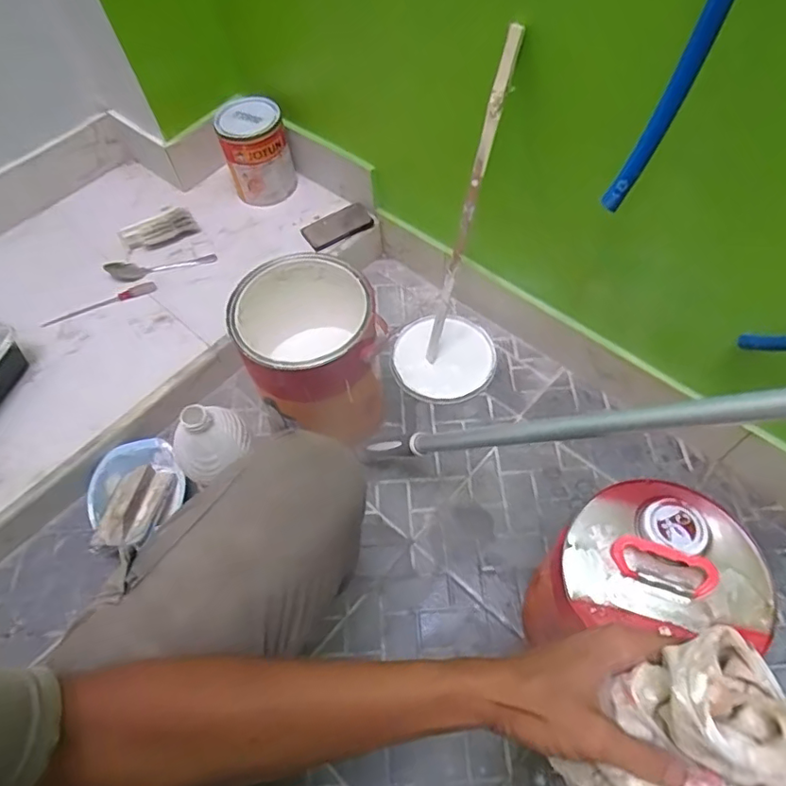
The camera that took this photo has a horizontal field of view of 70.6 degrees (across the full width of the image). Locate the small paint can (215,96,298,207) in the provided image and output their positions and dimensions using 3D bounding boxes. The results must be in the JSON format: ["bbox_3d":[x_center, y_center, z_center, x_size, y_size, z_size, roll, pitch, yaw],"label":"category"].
[{"bbox_3d":[-0.230,-0.409,0.948,0.110,0.140,0.100,-16,59,-6],"label":"small paint can"}]

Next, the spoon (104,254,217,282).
[{"bbox_3d":[-0.378,-0.211,0.904,0.171,0.027,0.032,-12,59,-3],"label":"spoon"}]

